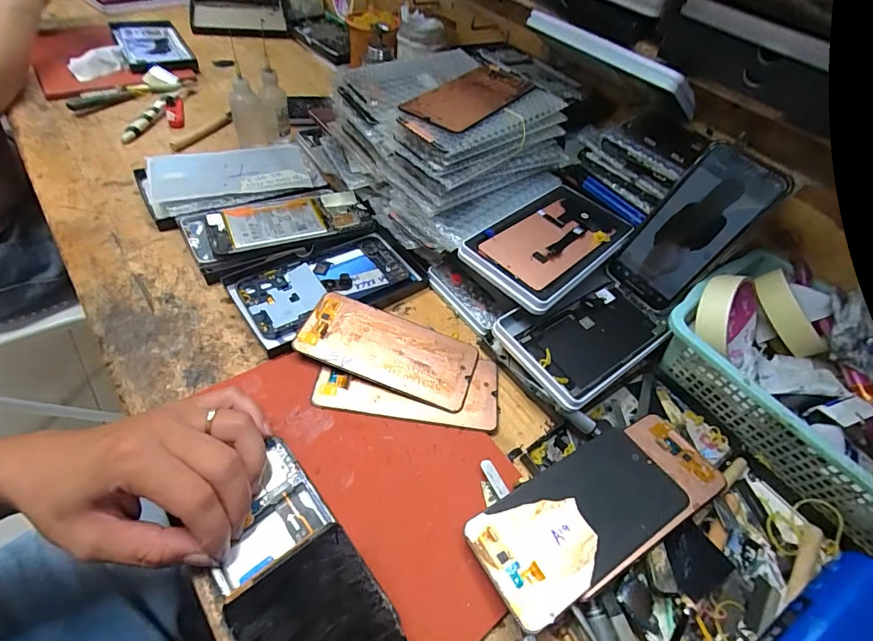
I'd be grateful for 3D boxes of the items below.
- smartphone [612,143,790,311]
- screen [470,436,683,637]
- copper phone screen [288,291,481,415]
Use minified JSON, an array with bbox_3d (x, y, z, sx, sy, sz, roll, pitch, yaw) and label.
[{"bbox_3d":[0.233,-0.081,0.386,0.070,0.148,0.007,46,33,21],"label":"smartphone"},{"bbox_3d":[0.099,0.133,0.286,0.151,0.004,0.068,-22,51,-23],"label":"screen"},{"bbox_3d":[-0.042,0.026,0.367,0.151,0.006,0.072,20,55,0],"label":"copper phone screen"}]

